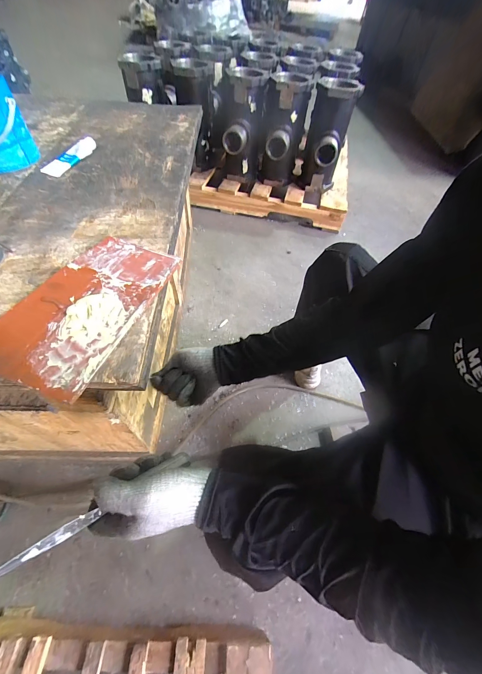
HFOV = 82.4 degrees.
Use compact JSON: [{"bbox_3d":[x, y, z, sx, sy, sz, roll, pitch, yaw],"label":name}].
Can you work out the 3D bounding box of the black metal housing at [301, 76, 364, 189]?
[{"bbox_3d":[0.372,-0.873,1.215,0.170,0.360,0.254,15,56,7],"label":"black metal housing"}]

